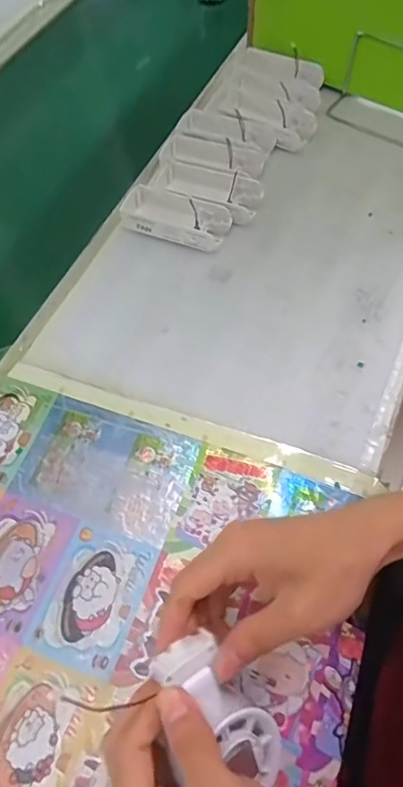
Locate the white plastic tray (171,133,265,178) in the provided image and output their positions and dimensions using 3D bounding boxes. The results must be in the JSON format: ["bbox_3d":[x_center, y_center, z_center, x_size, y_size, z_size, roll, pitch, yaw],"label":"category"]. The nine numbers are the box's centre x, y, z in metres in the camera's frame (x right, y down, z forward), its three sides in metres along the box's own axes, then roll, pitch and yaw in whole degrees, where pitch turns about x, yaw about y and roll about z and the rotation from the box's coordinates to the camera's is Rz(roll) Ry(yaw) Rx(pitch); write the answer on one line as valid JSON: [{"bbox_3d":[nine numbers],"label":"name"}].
[{"bbox_3d":[0.018,-0.270,0.562,0.104,0.018,0.027,19,63,12],"label":"white plastic tray"}]

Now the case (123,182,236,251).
[{"bbox_3d":[-0.029,-0.182,0.524,0.114,0.024,0.052,15,63,10],"label":"case"}]

